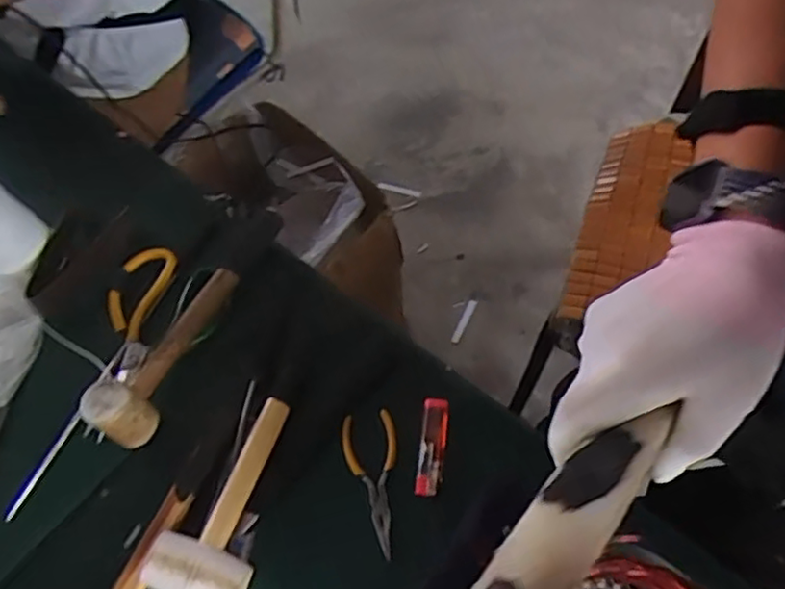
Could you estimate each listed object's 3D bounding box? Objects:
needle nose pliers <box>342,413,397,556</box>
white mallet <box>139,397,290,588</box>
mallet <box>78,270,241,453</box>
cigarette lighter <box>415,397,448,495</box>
[{"bbox_3d":[-0.013,0.160,0.557,0.047,0.013,0.120,-11,63,-3],"label":"needle nose pliers"},{"bbox_3d":[-0.137,0.167,0.541,0.081,0.043,0.174,13,65,9],"label":"white mallet"},{"bbox_3d":[-0.199,0.050,0.593,0.051,0.061,0.181,28,68,15],"label":"mallet"},{"bbox_3d":[0.035,0.133,0.573,0.022,0.007,0.084,6,64,5],"label":"cigarette lighter"}]

